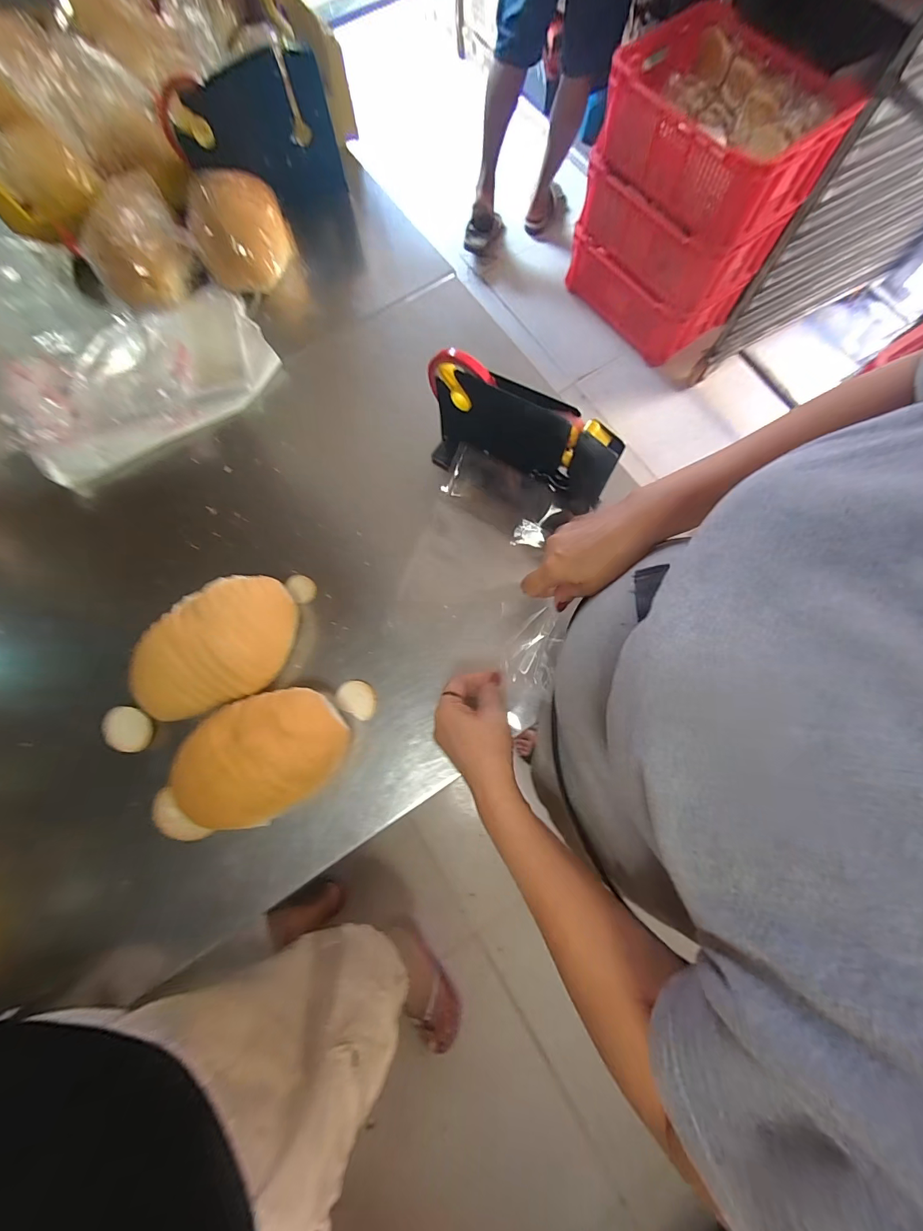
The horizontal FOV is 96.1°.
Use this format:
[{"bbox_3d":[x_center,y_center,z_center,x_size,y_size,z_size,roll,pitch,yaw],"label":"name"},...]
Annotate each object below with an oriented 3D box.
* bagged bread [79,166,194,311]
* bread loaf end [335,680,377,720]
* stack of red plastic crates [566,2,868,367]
[{"bbox_3d":[-0.449,-0.508,0.569,0.139,0.088,0.119,-23,76,-3],"label":"bagged bread"},{"bbox_3d":[-0.119,0.094,0.473,0.049,0.009,0.036,27,79,9],"label":"bread loaf end"},{"bbox_3d":[0.651,-1.184,1.226,0.366,0.539,0.522,-41,78,-8],"label":"stack of red plastic crates"}]

